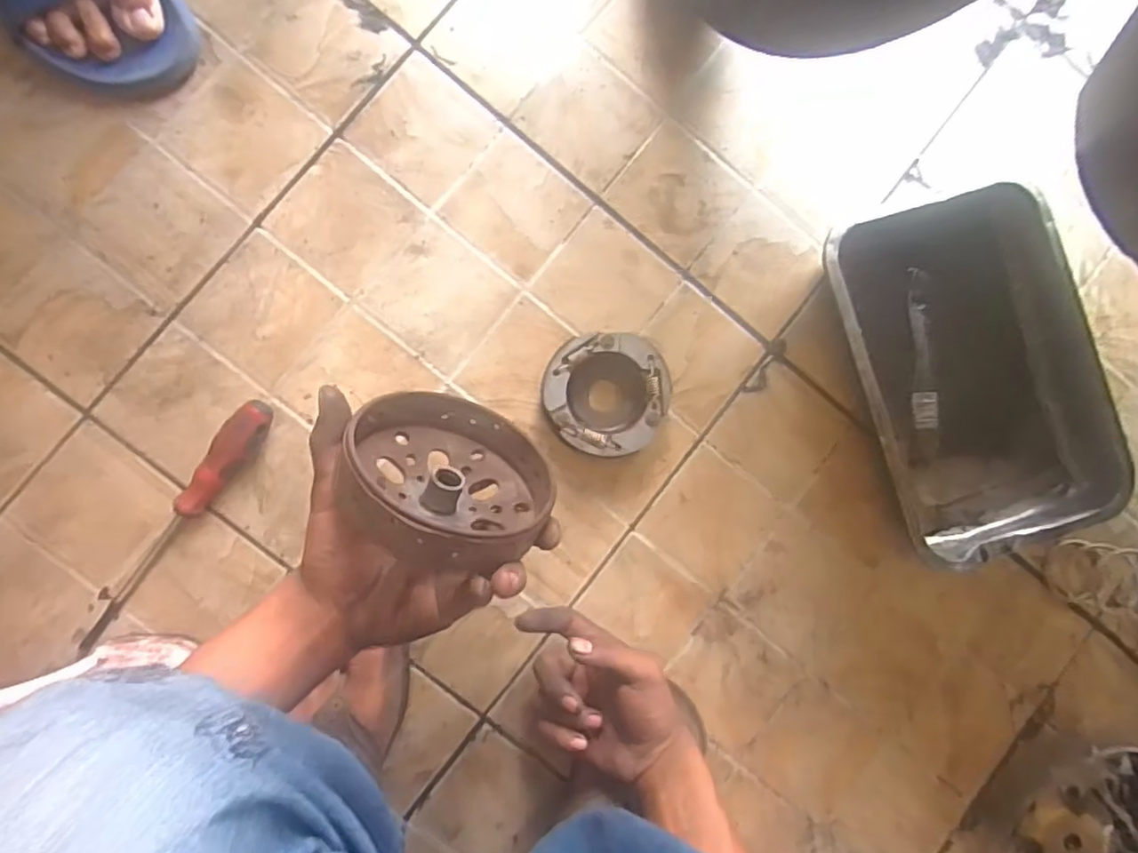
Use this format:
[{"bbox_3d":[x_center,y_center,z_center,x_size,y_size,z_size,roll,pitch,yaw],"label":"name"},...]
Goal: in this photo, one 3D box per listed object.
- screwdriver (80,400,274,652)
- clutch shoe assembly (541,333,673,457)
[{"bbox_3d":[-0.306,0.077,0.488,0.026,0.030,0.230,37,85,-4],"label":"screwdriver"},{"bbox_3d":[0.030,-0.026,0.532,0.102,0.033,0.097,2,88,-6],"label":"clutch shoe assembly"}]

